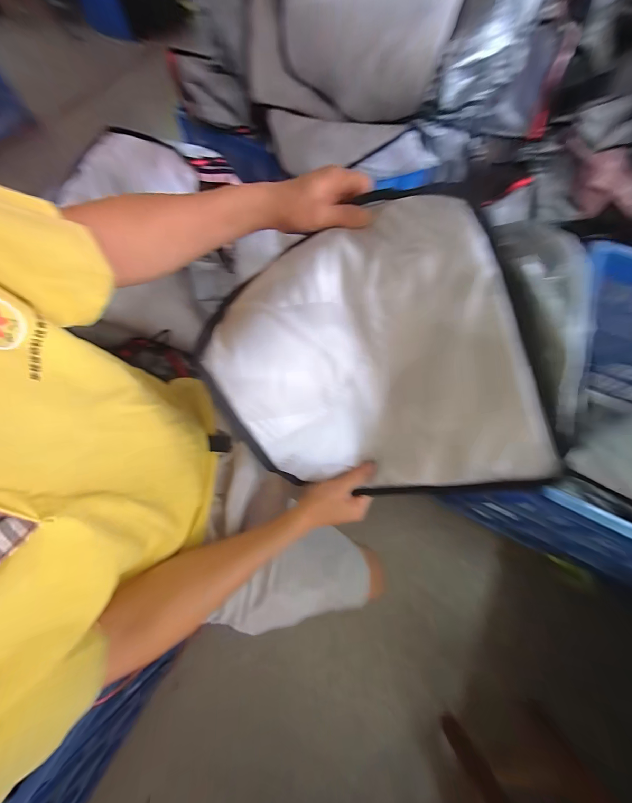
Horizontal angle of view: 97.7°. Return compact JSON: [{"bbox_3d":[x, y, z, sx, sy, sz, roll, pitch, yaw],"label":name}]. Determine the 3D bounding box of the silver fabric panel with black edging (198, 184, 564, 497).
[{"bbox_3d":[0.062,-0.053,0.352,0.355,0.176,0.348,-7,81,4],"label":"silver fabric panel with black edging"}]

